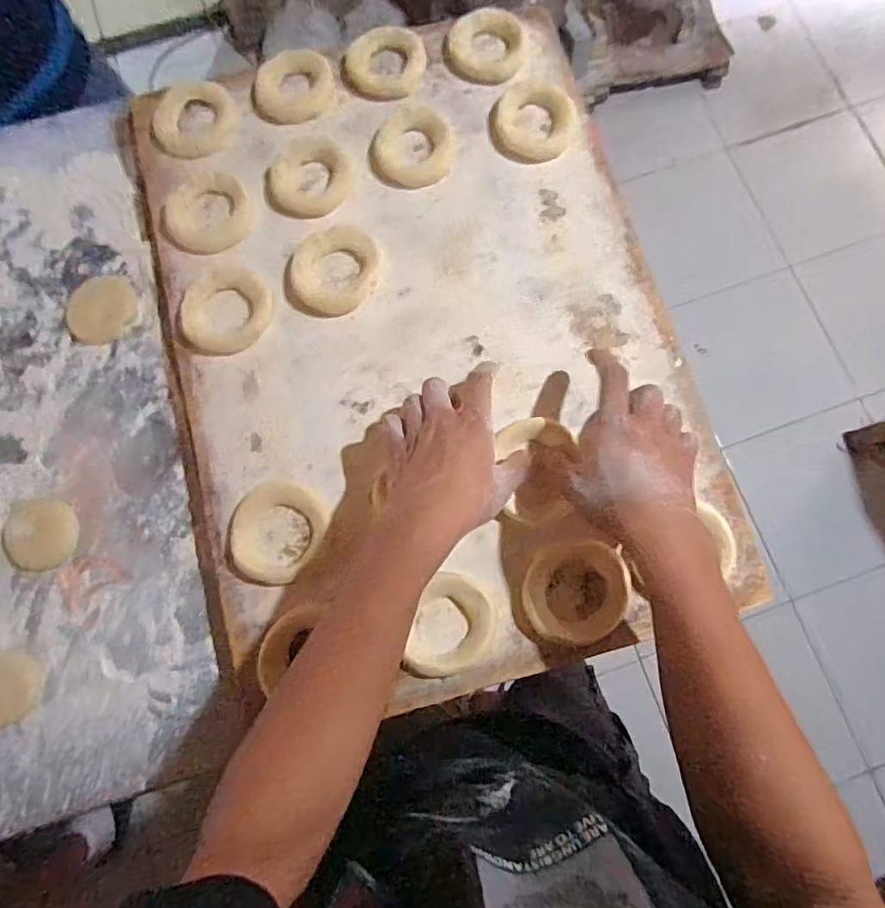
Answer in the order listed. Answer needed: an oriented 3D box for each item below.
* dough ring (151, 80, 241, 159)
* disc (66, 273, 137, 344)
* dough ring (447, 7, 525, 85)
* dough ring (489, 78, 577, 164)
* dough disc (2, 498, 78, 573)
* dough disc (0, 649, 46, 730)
[{"bbox_3d":[-0.229,-0.309,0.507,0.078,0.017,0.070,-19,79,-3],"label":"dough ring"},{"bbox_3d":[-0.316,-0.133,0.508,0.059,0.008,0.064,0,78,0],"label":"disc"},{"bbox_3d":[0.041,-0.390,0.524,0.069,0.015,0.070,0,78,0],"label":"dough ring"},{"bbox_3d":[0.084,-0.308,0.508,0.076,0.013,0.078,0,78,0],"label":"dough ring"},{"bbox_3d":[-0.339,0.067,0.465,0.057,0.005,0.058,0,78,0],"label":"dough disc"},{"bbox_3d":[-0.350,0.186,0.436,0.062,0.006,0.056,-3,78,0],"label":"dough disc"}]

